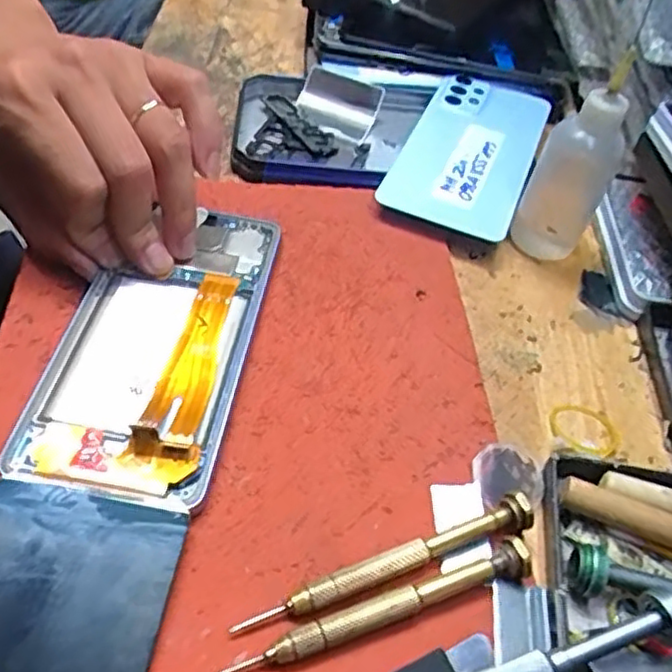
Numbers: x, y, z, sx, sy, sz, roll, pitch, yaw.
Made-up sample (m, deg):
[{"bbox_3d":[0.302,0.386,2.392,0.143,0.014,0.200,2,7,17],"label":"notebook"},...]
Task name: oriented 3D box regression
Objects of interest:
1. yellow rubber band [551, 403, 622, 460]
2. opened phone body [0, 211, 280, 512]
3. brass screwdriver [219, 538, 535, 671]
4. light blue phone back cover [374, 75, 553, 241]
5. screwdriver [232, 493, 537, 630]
[{"bbox_3d":[0.106,0.039,0.293,0.028,0.005,0.030,4,48,-5],"label":"yellow rubber band"},{"bbox_3d":[-0.072,-0.002,0.287,0.072,0.014,0.153,7,50,5],"label":"opened phone body"},{"bbox_3d":[0.014,0.089,0.225,0.108,0.009,0.011,-11,51,-18],"label":"brass screwdriver"},{"bbox_3d":[0.076,-0.108,0.408,0.076,0.010,0.145,21,49,10],"label":"light blue phone back cover"},{"bbox_3d":[0.020,0.079,0.234,0.108,0.008,0.012,-16,53,-22],"label":"screwdriver"}]

